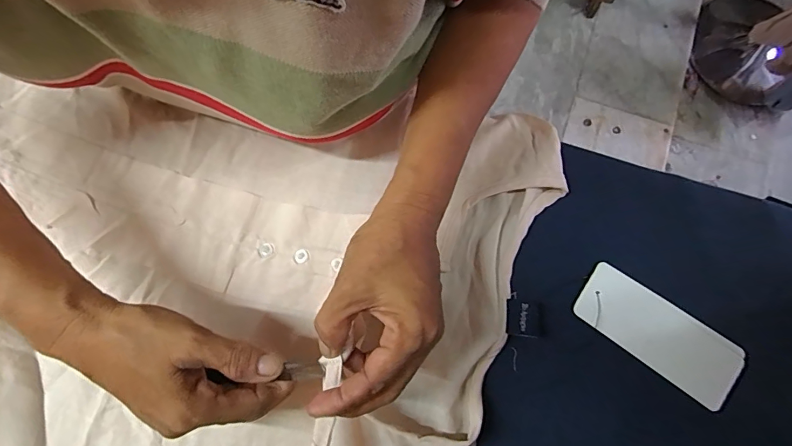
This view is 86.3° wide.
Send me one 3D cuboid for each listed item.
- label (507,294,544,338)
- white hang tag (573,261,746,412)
[{"bbox_3d":[0.094,0.068,0.307,0.026,0.010,0.027,7,78,1],"label":"label"},{"bbox_3d":[0.192,0.080,0.310,0.120,0.005,0.048,35,81,6],"label":"white hang tag"}]

